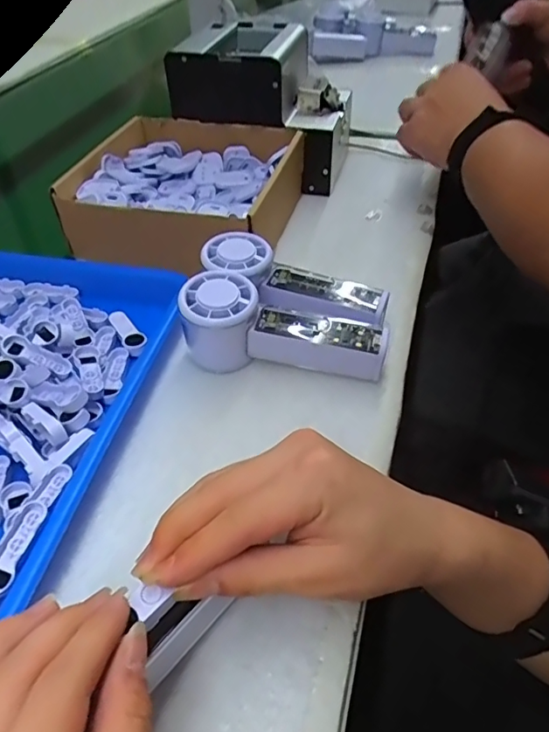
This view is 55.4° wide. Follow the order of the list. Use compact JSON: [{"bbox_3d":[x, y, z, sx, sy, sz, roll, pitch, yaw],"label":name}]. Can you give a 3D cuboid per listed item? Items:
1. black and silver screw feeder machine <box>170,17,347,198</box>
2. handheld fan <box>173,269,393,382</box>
[{"bbox_3d":[-0.007,-0.312,0.621,0.183,0.139,0.153,9,46,11],"label":"black and silver screw feeder machine"},{"bbox_3d":[0.006,-0.028,0.395,0.150,0.059,0.052,5,45,6],"label":"handheld fan"}]

